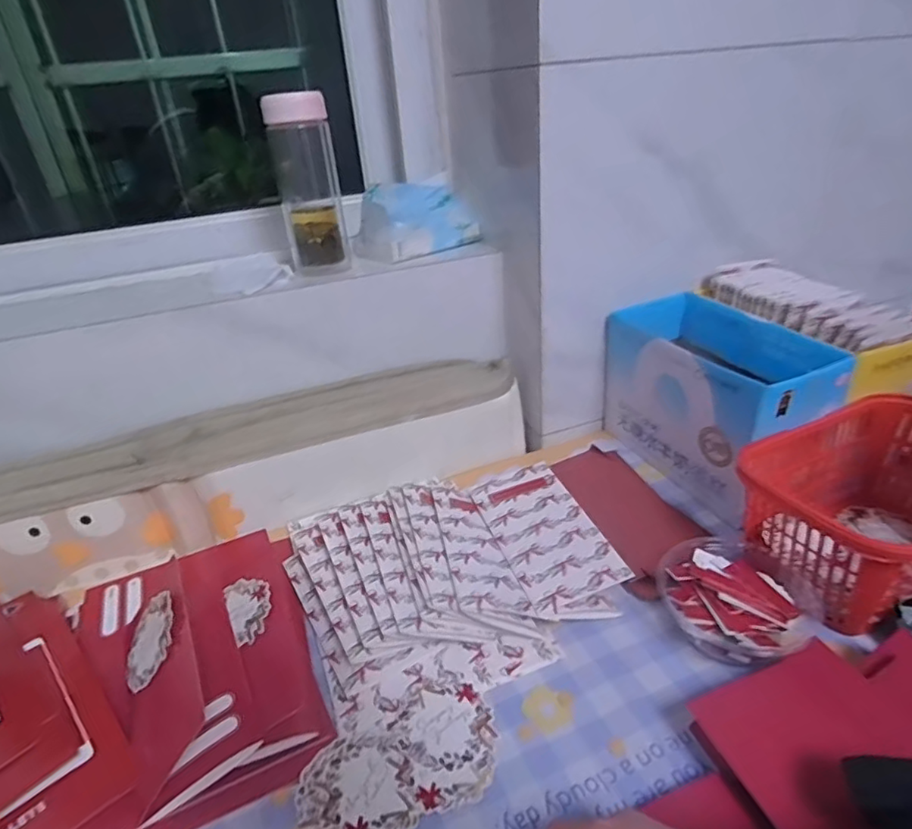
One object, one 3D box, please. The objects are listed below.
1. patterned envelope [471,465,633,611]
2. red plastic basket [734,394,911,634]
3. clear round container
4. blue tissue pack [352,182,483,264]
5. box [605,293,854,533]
[{"bbox_3d":[0.079,0.104,0.536,0.085,0.004,0.169,-20,33,-9],"label":"patterned envelope"},{"bbox_3d":[0.360,0.081,0.497,0.232,0.115,0.144,-19,33,-23],"label":"red plastic basket"},{"bbox_3d":[0.222,0.151,0.462,0.107,0.040,0.111,-4,30,2],"label":"clear round container"},{"bbox_3d":[-0.045,-0.235,0.693,0.146,0.076,0.080,-11,31,-11],"label":"blue tissue pack"},{"bbox_3d":[0.272,-0.014,0.630,0.125,0.159,0.222,-16,32,-19],"label":"box"}]

